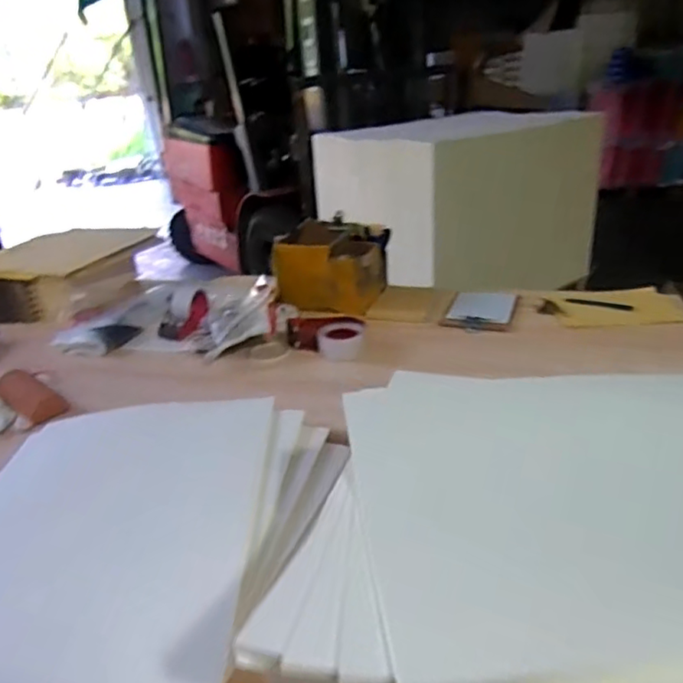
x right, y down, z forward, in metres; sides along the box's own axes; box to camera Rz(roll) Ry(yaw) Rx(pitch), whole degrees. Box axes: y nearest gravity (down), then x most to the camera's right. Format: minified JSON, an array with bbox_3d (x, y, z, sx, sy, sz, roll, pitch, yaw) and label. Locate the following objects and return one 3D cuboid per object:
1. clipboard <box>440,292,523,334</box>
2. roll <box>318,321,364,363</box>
[{"bbox_3d":[0.297,-0.064,1.304,0.148,0.014,0.204,8,28,23],"label":"clipboard"},{"bbox_3d":[0.001,0.000,1.179,0.094,0.052,0.074,-3,26,1],"label":"roll"}]

